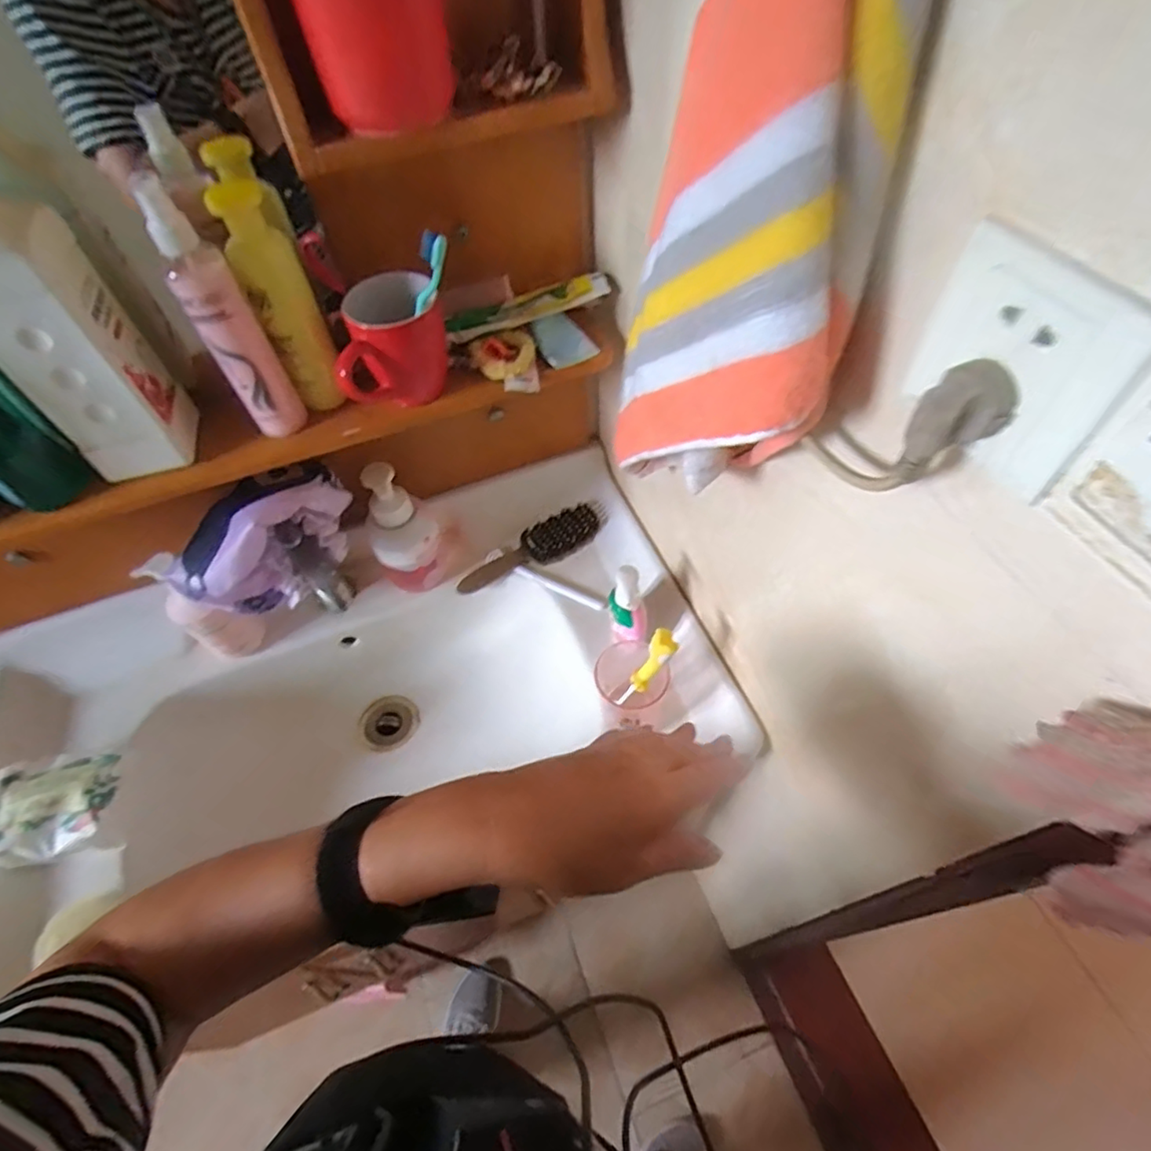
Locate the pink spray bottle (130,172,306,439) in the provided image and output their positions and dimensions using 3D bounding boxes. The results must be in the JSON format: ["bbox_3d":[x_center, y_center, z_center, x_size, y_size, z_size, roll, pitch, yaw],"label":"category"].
[{"bbox_3d":[-0.281,-0.201,0.500,0.045,0.212,0.036,-24,58,-12],"label":"pink spray bottle"}]

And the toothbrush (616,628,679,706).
[{"bbox_3d":[0.071,0.101,0.640,0.017,0.111,0.024,-12,51,-38],"label":"toothbrush"}]

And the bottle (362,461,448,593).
[{"bbox_3d":[-0.209,-0.058,0.759,0.093,0.191,0.066,-24,58,-12],"label":"bottle"}]

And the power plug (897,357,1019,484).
[{"bbox_3d":[0.165,-0.065,0.271,0.029,0.051,0.027,-24,58,-12],"label":"power plug"}]

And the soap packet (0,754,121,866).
[{"bbox_3d":[-0.539,0.233,0.627,0.121,0.034,0.101,-9,56,-3],"label":"soap packet"}]

